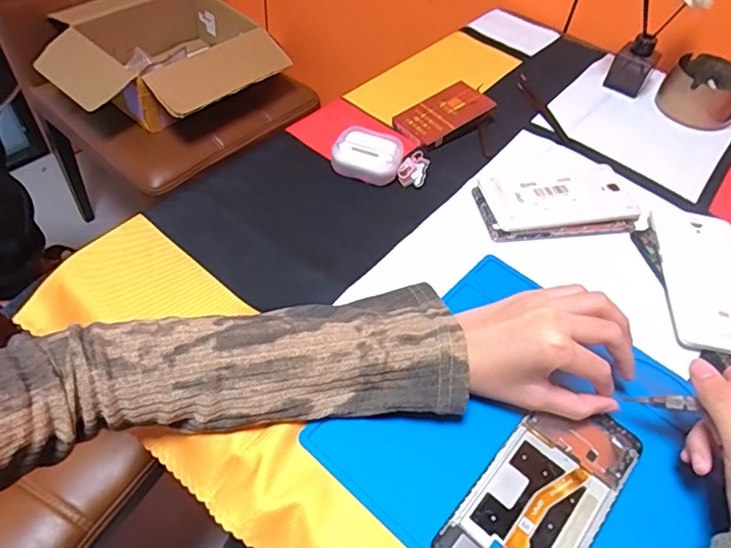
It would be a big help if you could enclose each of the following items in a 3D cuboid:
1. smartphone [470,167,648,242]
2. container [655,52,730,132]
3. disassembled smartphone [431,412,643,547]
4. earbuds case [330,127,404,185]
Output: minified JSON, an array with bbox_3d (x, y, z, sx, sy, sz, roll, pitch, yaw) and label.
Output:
[{"bbox_3d":[0.182,-0.069,0.506,0.149,0.014,0.081,-5,52,-9],"label":"smartphone"},{"bbox_3d":[0.394,-0.213,0.622,0.085,0.048,0.081,32,55,20],"label":"container"},{"bbox_3d":[0.113,0.139,0.329,0.148,0.005,0.073,-34,61,-29],"label":"disassembled smartphone"},{"bbox_3d":[0.003,-0.117,0.520,0.065,0.028,0.047,11,51,4],"label":"earbuds case"}]

